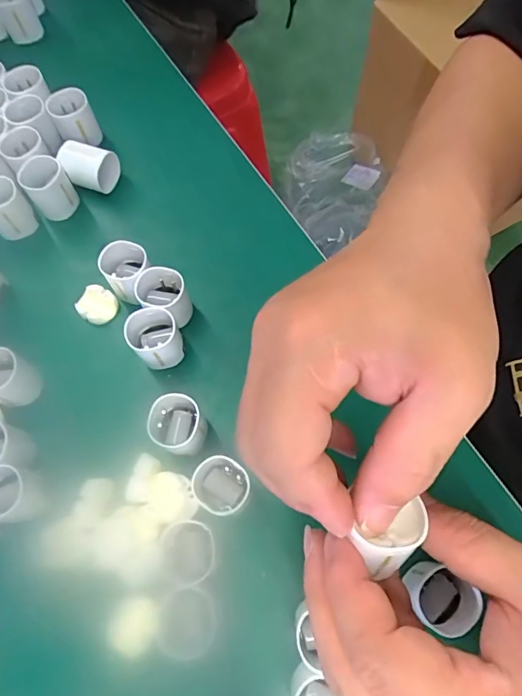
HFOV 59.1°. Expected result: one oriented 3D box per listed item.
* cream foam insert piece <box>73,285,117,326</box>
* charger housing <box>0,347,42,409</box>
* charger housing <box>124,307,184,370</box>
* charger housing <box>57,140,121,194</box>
[{"bbox_3d":[-0.112,-0.028,0.317,0.024,0.014,0.024,0,69,-1],"label":"cream foam insert piece"},{"bbox_3d":[-0.156,0.021,0.285,0.035,0.036,0.028,27,71,10],"label":"charger housing"},{"bbox_3d":[-0.067,-0.005,0.292,0.030,0.036,0.030,0,69,-1],"label":"charger housing"},{"bbox_3d":[-0.129,-0.135,0.347,0.041,0.026,0.024,18,69,6],"label":"charger housing"}]

